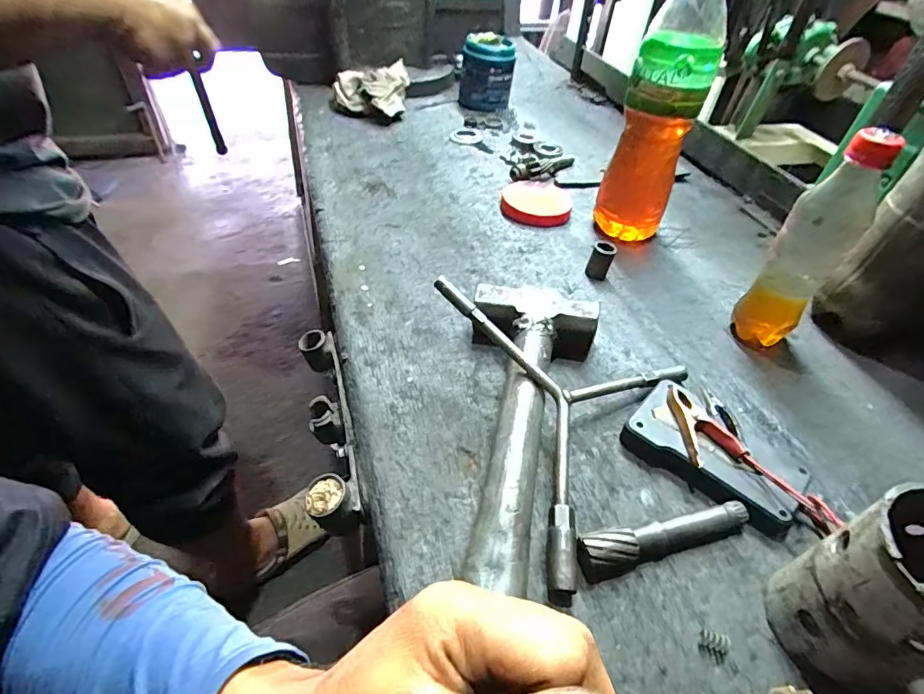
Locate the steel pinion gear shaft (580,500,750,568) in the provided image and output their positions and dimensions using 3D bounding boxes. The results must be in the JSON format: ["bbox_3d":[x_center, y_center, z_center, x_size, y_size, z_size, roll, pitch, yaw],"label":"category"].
[{"bbox_3d":[0.131,0.122,0.311,0.118,0.019,0.020,-7,46,-13],"label":"steel pinion gear shaft"}]

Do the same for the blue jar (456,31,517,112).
[{"bbox_3d":[0.042,-0.471,0.836,0.091,0.099,0.078,5,44,0],"label":"blue jar"}]

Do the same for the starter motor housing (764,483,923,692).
[{"bbox_3d":[0.217,0.129,0.248,0.071,0.112,0.064,-9,46,-15],"label":"starter motor housing"}]

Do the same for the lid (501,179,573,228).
[{"bbox_3d":[0.094,-0.184,0.613,0.086,0.015,0.095,7,44,1],"label":"lid"}]

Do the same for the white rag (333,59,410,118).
[{"bbox_3d":[-0.144,-0.416,0.789,0.117,0.066,0.060,-16,48,-21],"label":"white rag"}]

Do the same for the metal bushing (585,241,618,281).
[{"bbox_3d":[0.146,-0.090,0.510,0.022,0.041,0.020,20,46,14],"label":"metal bushing"}]

